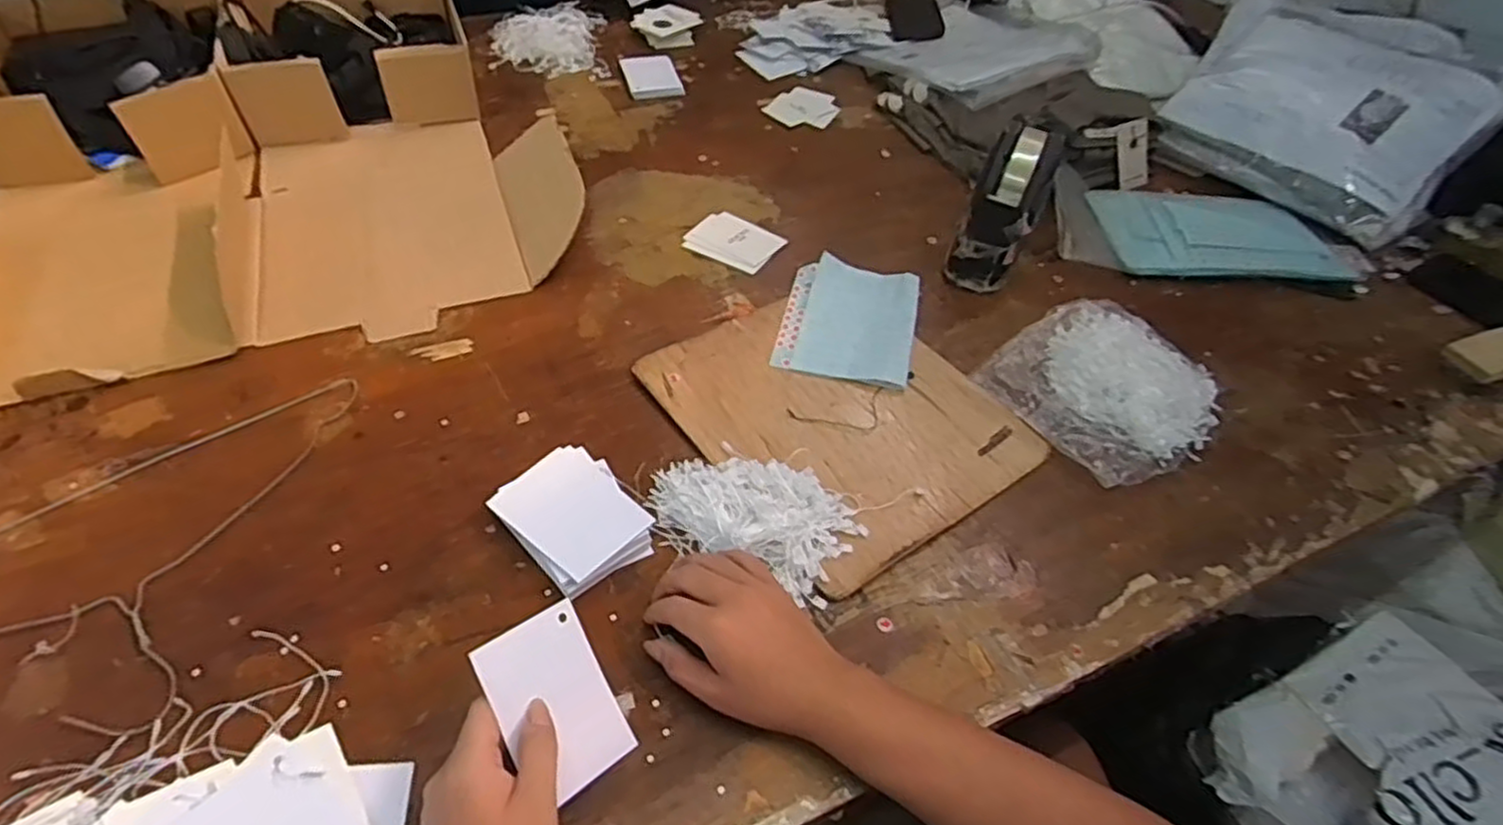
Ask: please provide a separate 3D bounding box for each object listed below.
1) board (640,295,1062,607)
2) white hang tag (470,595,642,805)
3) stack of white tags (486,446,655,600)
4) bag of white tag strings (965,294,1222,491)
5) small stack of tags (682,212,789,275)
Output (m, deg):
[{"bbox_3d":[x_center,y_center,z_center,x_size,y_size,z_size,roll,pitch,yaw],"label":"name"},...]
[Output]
[{"bbox_3d":[0.073,-0.004,0.659,0.239,0.012,0.284,-28,56,-24],"label":"board"},{"bbox_3d":[-0.114,0.169,0.442,0.070,0.004,0.098,-22,87,-48],"label":"white hang tag"},{"bbox_3d":[-0.128,0.079,0.561,0.087,0.026,0.105,-35,59,-29],"label":"stack of white tags"},{"bbox_3d":[0.315,-0.024,0.668,0.168,0.032,0.169,-30,57,-26],"label":"bag of white tag strings"},{"bbox_3d":[-0.018,-0.187,0.820,0.093,0.006,0.078,27,53,19],"label":"small stack of tags"}]

